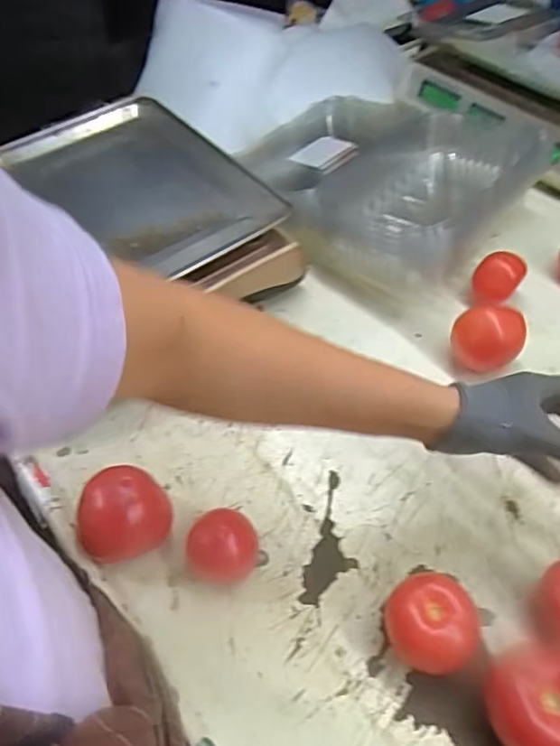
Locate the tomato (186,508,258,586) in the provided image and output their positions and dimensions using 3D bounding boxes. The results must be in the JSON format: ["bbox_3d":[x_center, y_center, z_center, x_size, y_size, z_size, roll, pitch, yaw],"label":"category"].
[{"bbox_3d":[-0.049,0.150,0.512,0.059,0.047,0.060,-1,52,1],"label":"tomato"}]

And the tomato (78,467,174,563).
[{"bbox_3d":[-0.135,0.129,0.521,0.076,0.066,0.066,-10,52,-5],"label":"tomato"}]

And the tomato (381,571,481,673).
[{"bbox_3d":[0.117,0.196,0.457,0.067,0.058,0.065,-1,52,1],"label":"tomato"}]

